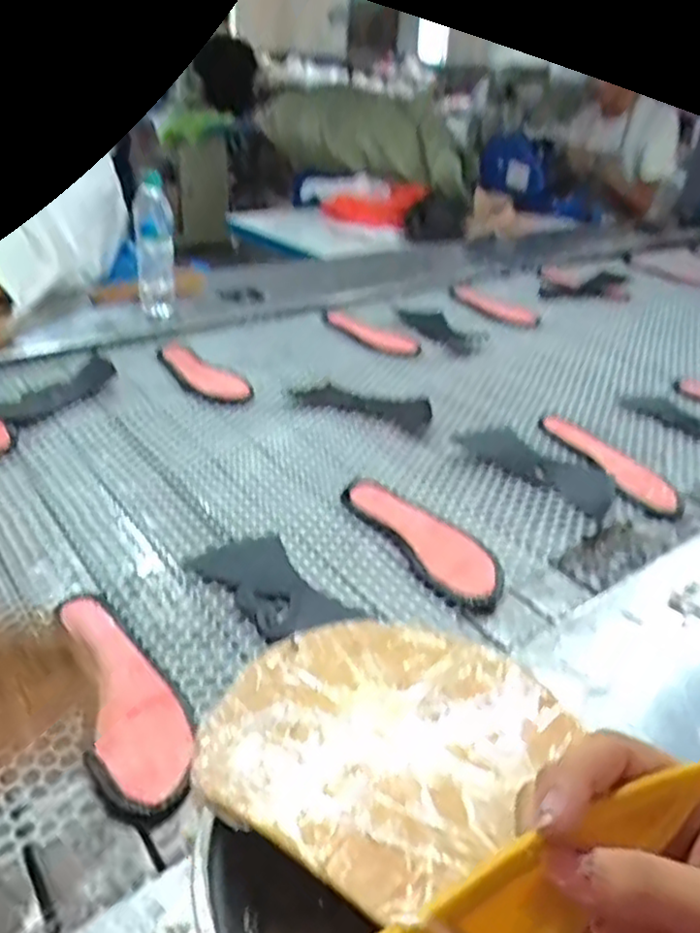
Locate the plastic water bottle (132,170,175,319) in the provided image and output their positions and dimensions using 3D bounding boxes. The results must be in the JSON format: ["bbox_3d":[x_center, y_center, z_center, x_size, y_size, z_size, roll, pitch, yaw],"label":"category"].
[{"bbox_3d":[-0.329,-0.363,1.181,0.060,0.240,0.078,-4,32,-14],"label":"plastic water bottle"}]

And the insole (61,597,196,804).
[{"bbox_3d":[-0.181,0.175,0.556,0.064,0.019,0.205,-16,37,-30],"label":"insole"}]

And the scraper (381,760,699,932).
[{"bbox_3d":[0.068,0.129,0.221,0.120,0.004,0.032,-26,79,-16],"label":"scraper"}]

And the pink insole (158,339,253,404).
[{"bbox_3d":[-0.231,-0.153,1.070,0.076,0.021,0.220,-20,39,-34],"label":"pink insole"}]

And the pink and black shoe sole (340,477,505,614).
[{"bbox_3d":[0.078,0.072,0.753,0.078,0.014,0.239,-16,37,-30],"label":"pink and black shoe sole"}]

